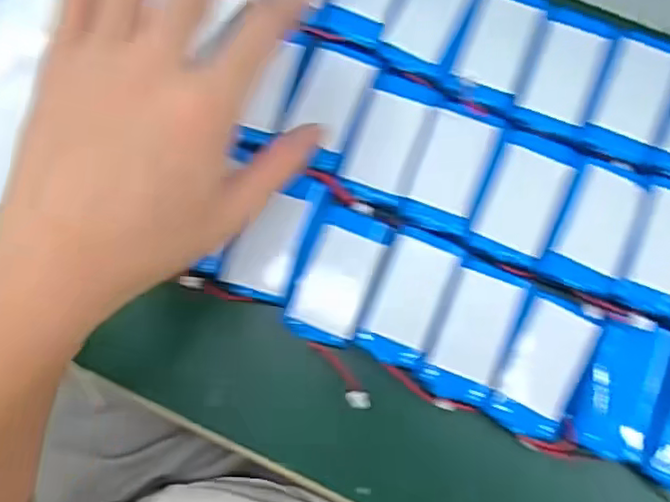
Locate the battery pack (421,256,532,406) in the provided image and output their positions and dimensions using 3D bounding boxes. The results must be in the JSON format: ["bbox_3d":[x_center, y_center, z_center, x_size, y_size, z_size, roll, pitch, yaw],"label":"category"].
[{"bbox_3d":[0.069,0.040,0.309,0.037,0.009,0.069,23,83,4],"label":"battery pack"}]

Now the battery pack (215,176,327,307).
[{"bbox_3d":[-0.032,-0.008,0.321,0.036,0.005,0.067,19,83,4],"label":"battery pack"}]

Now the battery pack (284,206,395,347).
[{"bbox_3d":[0.002,0.012,0.316,0.038,0.010,0.068,20,83,4],"label":"battery pack"}]

